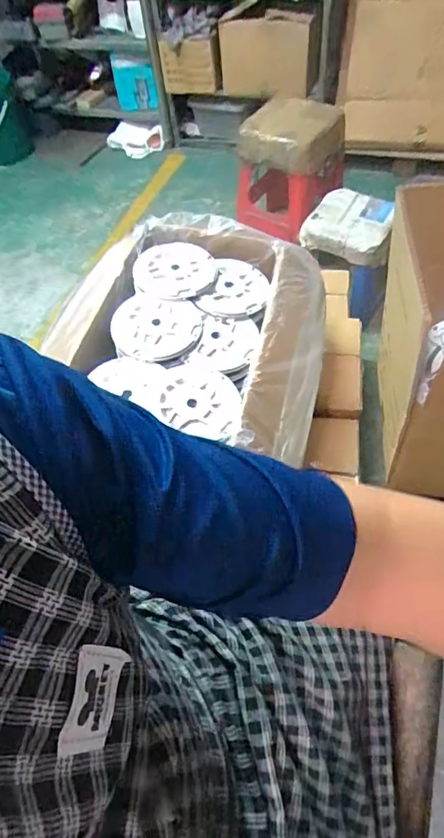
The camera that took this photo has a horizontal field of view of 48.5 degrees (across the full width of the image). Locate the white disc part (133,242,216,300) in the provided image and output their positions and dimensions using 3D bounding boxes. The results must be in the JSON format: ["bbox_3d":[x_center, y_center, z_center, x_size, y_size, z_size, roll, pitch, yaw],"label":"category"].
[{"bbox_3d":[-0.080,-0.251,0.837,0.139,0.013,0.123,-22,66,-10],"label":"white disc part"}]

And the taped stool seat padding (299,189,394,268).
[{"bbox_3d":[0.399,-0.637,1.634,0.259,0.123,0.253,10,55,11],"label":"taped stool seat padding"}]

